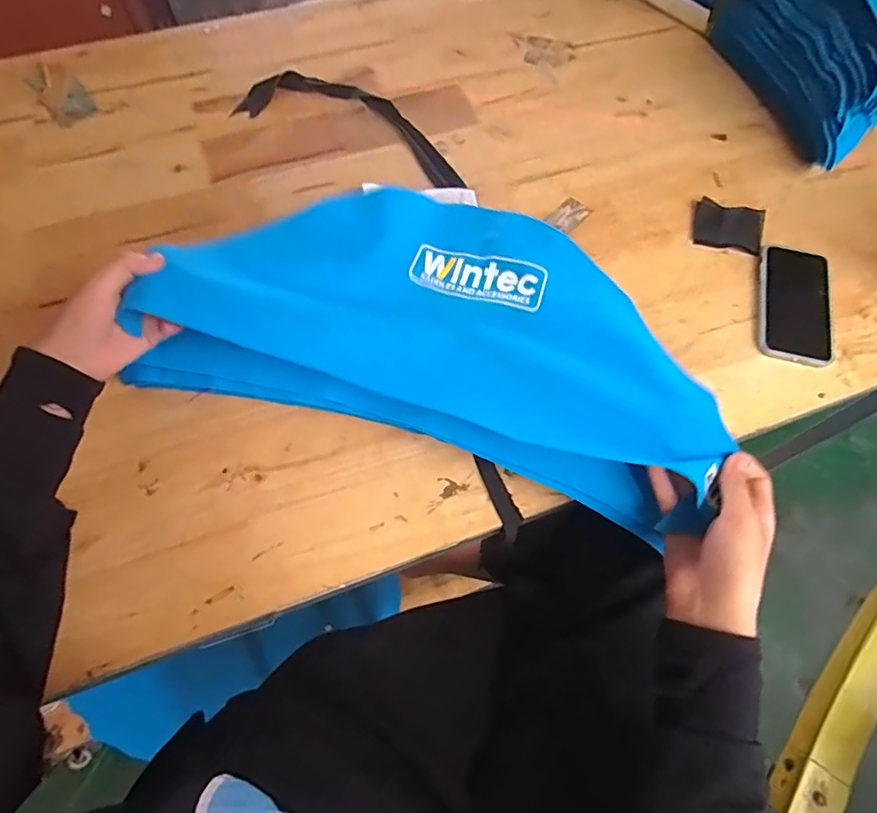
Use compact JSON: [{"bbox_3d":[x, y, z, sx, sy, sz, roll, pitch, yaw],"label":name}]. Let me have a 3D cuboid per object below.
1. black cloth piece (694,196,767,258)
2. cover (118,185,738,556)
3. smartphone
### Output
[{"bbox_3d":[0.338,-0.211,0.620,0.075,0.011,0.064,15,67,4],"label":"black cloth piece"},{"bbox_3d":[0.010,-0.066,0.483,0.461,0.122,0.240,19,67,6],"label":"cover"},{"bbox_3d":[0.384,-0.110,0.574,0.073,0.009,0.143,14,66,3],"label":"smartphone"}]

